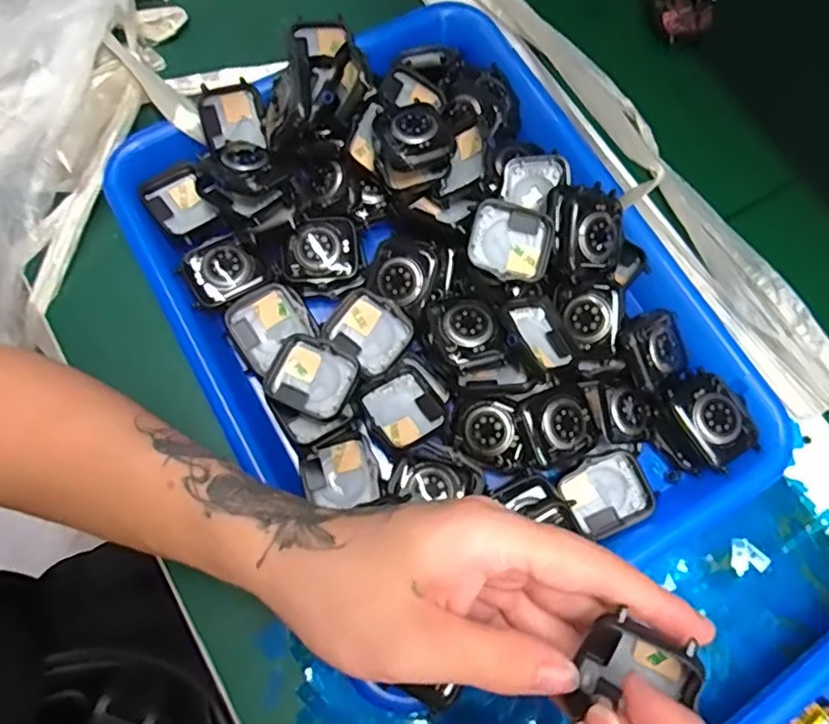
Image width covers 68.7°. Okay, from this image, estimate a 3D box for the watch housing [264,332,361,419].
[{"bbox_3d":[-0.051,0.007,0.308,0.043,0.008,0.036,23,74,5],"label":"watch housing"}]

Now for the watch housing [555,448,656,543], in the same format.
[{"bbox_3d":[0.098,0.068,0.309,0.041,0.007,0.038,-29,86,11],"label":"watch housing"}]

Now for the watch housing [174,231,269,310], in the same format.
[{"bbox_3d":[-0.103,-0.050,0.323,0.041,0.008,0.035,-32,77,-10],"label":"watch housing"}]

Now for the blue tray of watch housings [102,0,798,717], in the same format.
[{"bbox_3d":[0.011,-0.034,0.324,0.248,0.059,0.329,-31,76,-10],"label":"blue tray of watch housings"}]

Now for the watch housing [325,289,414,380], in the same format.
[{"bbox_3d":[-0.024,-0.016,0.319,0.039,0.014,0.035,41,77,10],"label":"watch housing"}]

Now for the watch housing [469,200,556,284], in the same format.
[{"bbox_3d":[0.049,-0.062,0.315,0.043,0.008,0.038,11,89,-10],"label":"watch housing"}]

